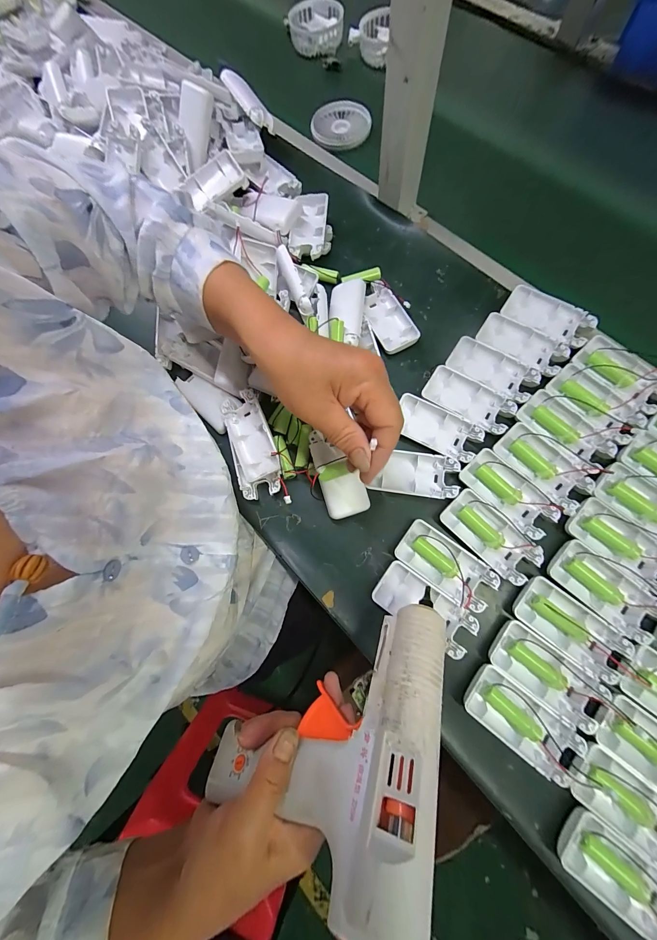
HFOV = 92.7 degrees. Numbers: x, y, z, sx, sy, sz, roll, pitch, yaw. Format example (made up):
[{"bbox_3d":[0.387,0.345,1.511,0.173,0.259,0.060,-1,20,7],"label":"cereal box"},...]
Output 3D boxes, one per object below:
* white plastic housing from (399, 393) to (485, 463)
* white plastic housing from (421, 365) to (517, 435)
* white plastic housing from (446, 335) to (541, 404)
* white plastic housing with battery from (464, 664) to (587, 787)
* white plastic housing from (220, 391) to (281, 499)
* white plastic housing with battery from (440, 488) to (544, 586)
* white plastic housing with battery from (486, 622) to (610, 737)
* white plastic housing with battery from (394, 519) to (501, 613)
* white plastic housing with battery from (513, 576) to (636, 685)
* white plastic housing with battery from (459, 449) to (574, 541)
[{"bbox_3d":[0.117,-0.044,0.343,0.092,0.017,0.044,28,79,11],"label":"white plastic housing"},{"bbox_3d":[0.153,-0.075,0.351,0.095,0.022,0.045,33,81,12],"label":"white plastic housing"},{"bbox_3d":[0.183,-0.112,0.352,0.094,0.013,0.045,34,81,13],"label":"white plastic housing"},{"bbox_3d":[0.166,0.216,0.271,0.091,0.016,0.045,35,81,13],"label":"white plastic housing with battery"},{"bbox_3d":[-0.084,-0.027,0.340,0.048,0.032,0.109,-15,74,1],"label":"white plastic housing"},{"bbox_3d":[0.159,0.065,0.312,0.094,0.017,0.048,42,82,14],"label":"white plastic housing with battery"},{"bbox_3d":[0.192,0.181,0.279,0.091,0.017,0.047,36,81,13],"label":"white plastic housing with battery"},{"bbox_3d":[0.114,0.093,0.309,0.093,0.016,0.047,35,81,13],"label":"white plastic housing with battery"},{"bbox_3d":[0.218,0.142,0.286,0.091,0.020,0.044,36,81,13],"label":"white plastic housing with battery"},{"bbox_3d":[0.184,0.023,0.320,0.098,0.017,0.046,42,83,14],"label":"white plastic housing with battery"}]

